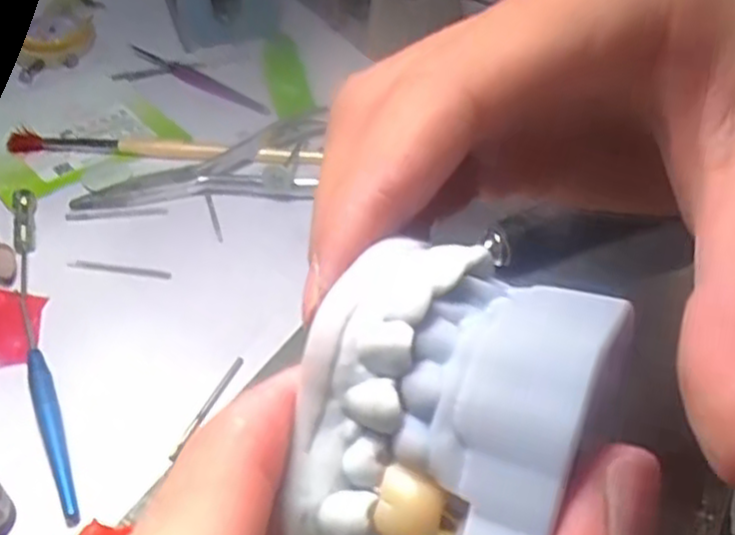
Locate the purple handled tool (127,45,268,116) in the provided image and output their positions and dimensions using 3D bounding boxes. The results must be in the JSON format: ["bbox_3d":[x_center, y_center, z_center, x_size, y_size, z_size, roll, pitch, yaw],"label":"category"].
[{"bbox_3d":[-0.093,-0.104,0.399,0.100,0.006,0.011,27,50,24],"label":"purple handled tool"}]

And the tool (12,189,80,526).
[{"bbox_3d":[-0.122,0.023,0.270,0.011,0.006,0.161,-16,47,-16],"label":"tool"}]

